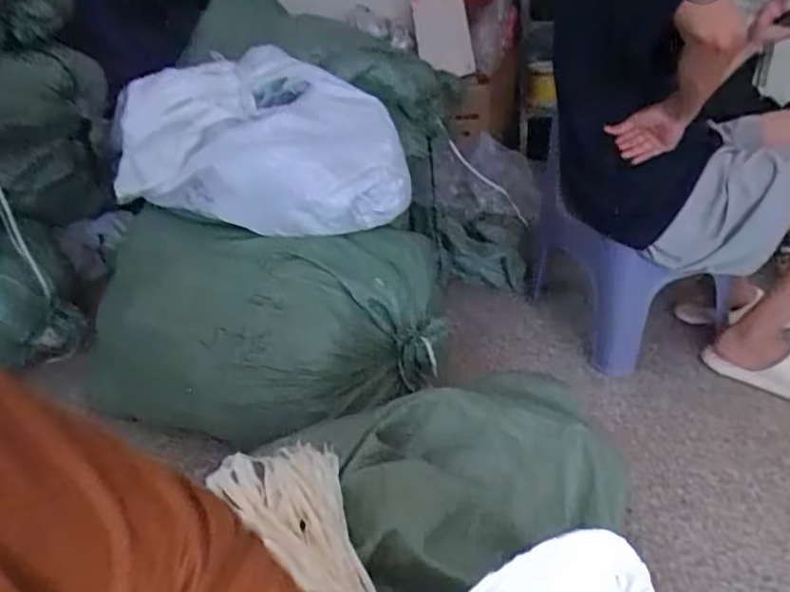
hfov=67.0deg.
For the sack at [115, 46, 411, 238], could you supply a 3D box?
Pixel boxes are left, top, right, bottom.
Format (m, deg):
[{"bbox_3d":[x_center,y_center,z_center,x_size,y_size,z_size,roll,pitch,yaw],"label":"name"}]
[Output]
[{"bbox_3d":[-0.272,-0.382,1.438,0.646,0.321,0.459,6,33,21],"label":"sack"}]

